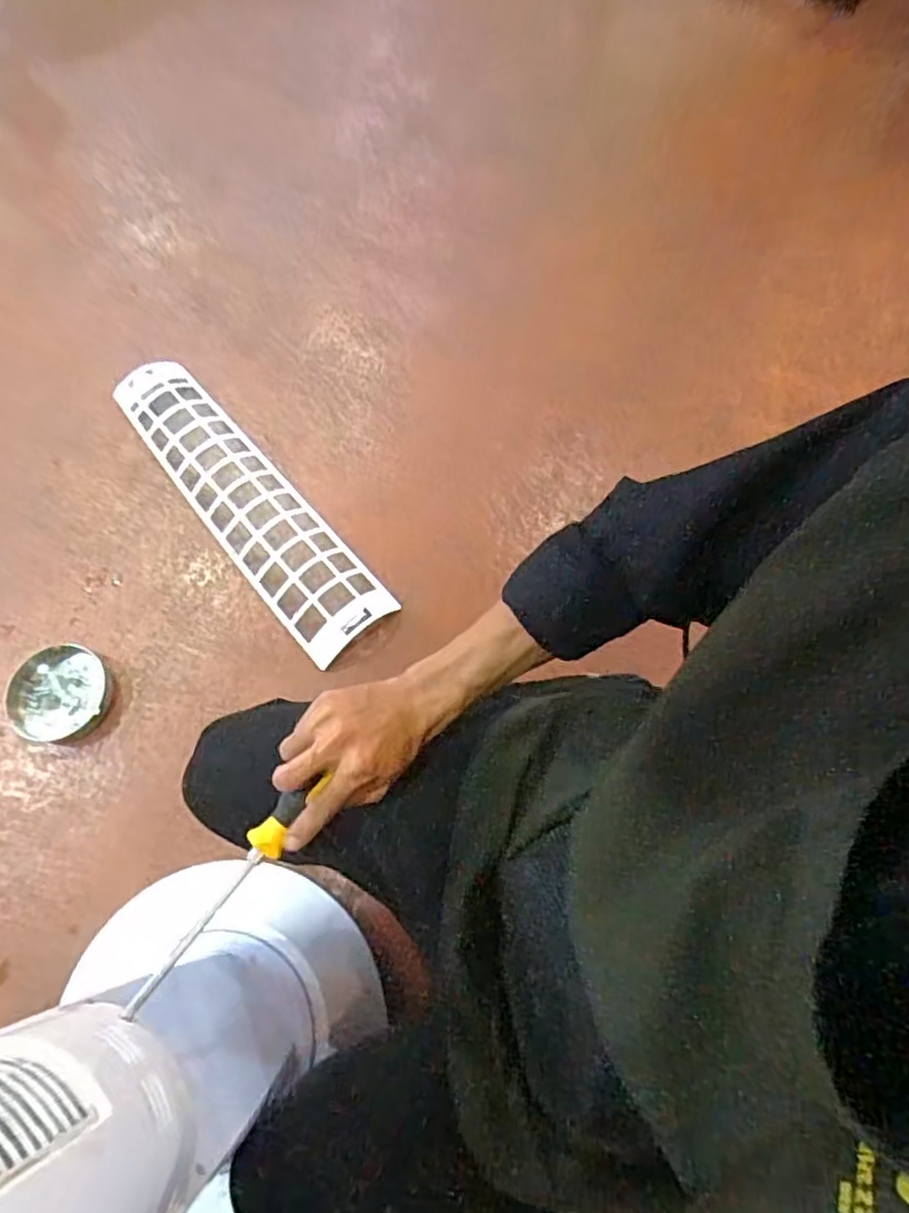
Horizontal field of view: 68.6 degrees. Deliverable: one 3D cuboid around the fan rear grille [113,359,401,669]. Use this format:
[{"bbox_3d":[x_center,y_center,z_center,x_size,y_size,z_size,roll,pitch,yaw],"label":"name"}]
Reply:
[{"bbox_3d":[-0.295,-0.154,0.945,0.128,0.041,0.532,-37,73,-16],"label":"fan rear grille"}]

